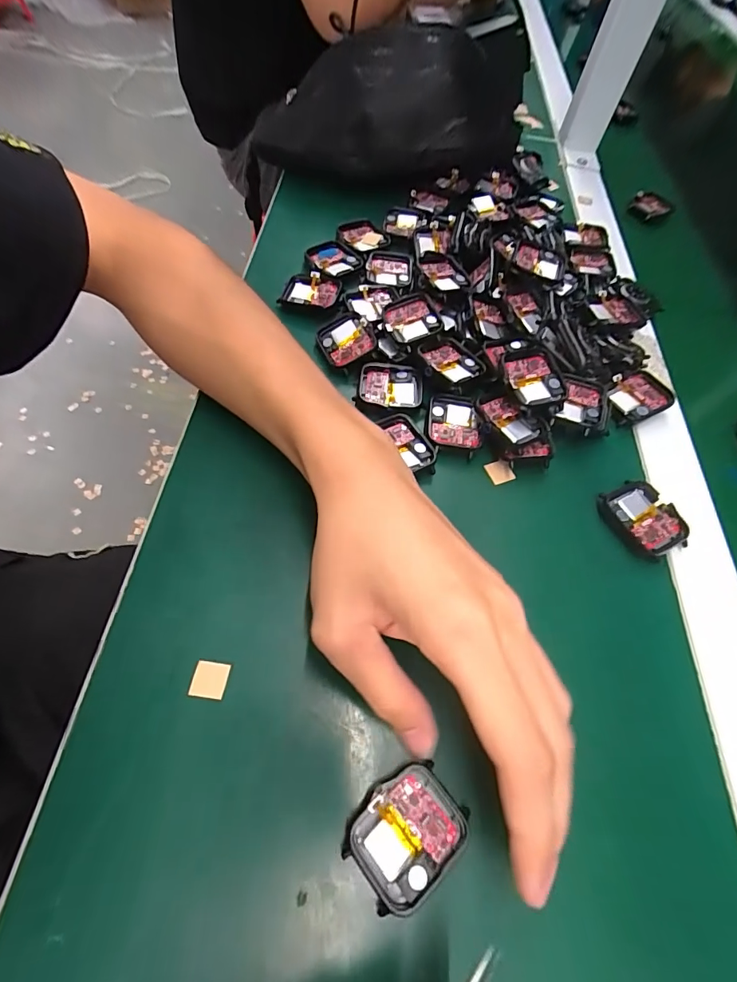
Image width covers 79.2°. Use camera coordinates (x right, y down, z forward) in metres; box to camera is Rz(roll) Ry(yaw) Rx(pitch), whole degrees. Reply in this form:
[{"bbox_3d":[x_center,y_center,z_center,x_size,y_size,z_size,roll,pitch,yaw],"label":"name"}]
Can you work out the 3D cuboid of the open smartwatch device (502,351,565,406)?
[{"bbox_3d":[0.106,-0.073,0.290,0.035,0.012,0.038,-5,74,-6],"label":"open smartwatch device"}]

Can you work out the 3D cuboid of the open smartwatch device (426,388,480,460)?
[{"bbox_3d":[0.056,-0.045,0.288,0.033,0.009,0.043,9,59,-1],"label":"open smartwatch device"}]

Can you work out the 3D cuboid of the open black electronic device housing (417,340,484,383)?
[{"bbox_3d":[0.058,-0.089,0.305,0.035,0.007,0.036,-23,65,-19],"label":"open black electronic device housing"}]

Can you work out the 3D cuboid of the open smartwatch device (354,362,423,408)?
[{"bbox_3d":[0.015,-0.071,0.301,0.042,0.008,0.036,7,60,-3],"label":"open smartwatch device"}]

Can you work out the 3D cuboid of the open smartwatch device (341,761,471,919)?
[{"bbox_3d":[0.016,0.137,0.179,0.046,0.008,0.039,-33,69,-23],"label":"open smartwatch device"}]

